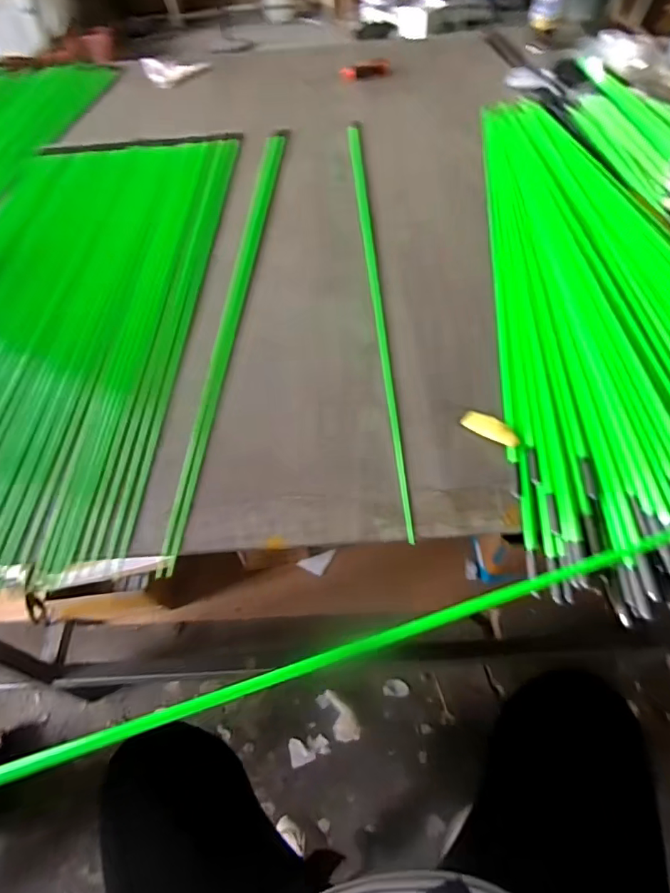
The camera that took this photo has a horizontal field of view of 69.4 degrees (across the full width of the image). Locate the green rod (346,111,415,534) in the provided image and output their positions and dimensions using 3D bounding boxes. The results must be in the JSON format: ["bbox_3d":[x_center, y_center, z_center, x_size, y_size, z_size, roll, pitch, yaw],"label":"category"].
[{"bbox_3d":[0.053,-0.279,0.712,0.019,0.013,0.918,-4,55,3],"label":"green rod"}]

